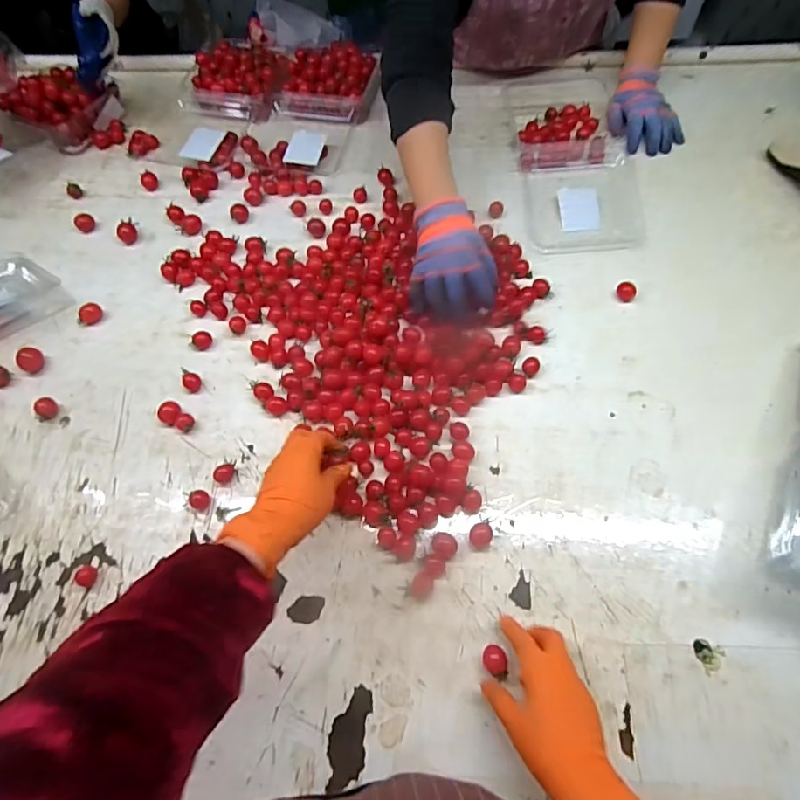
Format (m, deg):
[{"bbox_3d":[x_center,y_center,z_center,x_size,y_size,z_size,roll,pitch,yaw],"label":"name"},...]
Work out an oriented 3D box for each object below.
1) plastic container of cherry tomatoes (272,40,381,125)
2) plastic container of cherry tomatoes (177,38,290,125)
[{"bbox_3d":[-0.128,-0.567,0.920,0.170,0.064,0.161,8,63,7],"label":"plastic container of cherry tomatoes"},{"bbox_3d":[-0.289,-0.581,0.932,0.170,0.055,0.156,14,64,10],"label":"plastic container of cherry tomatoes"}]

